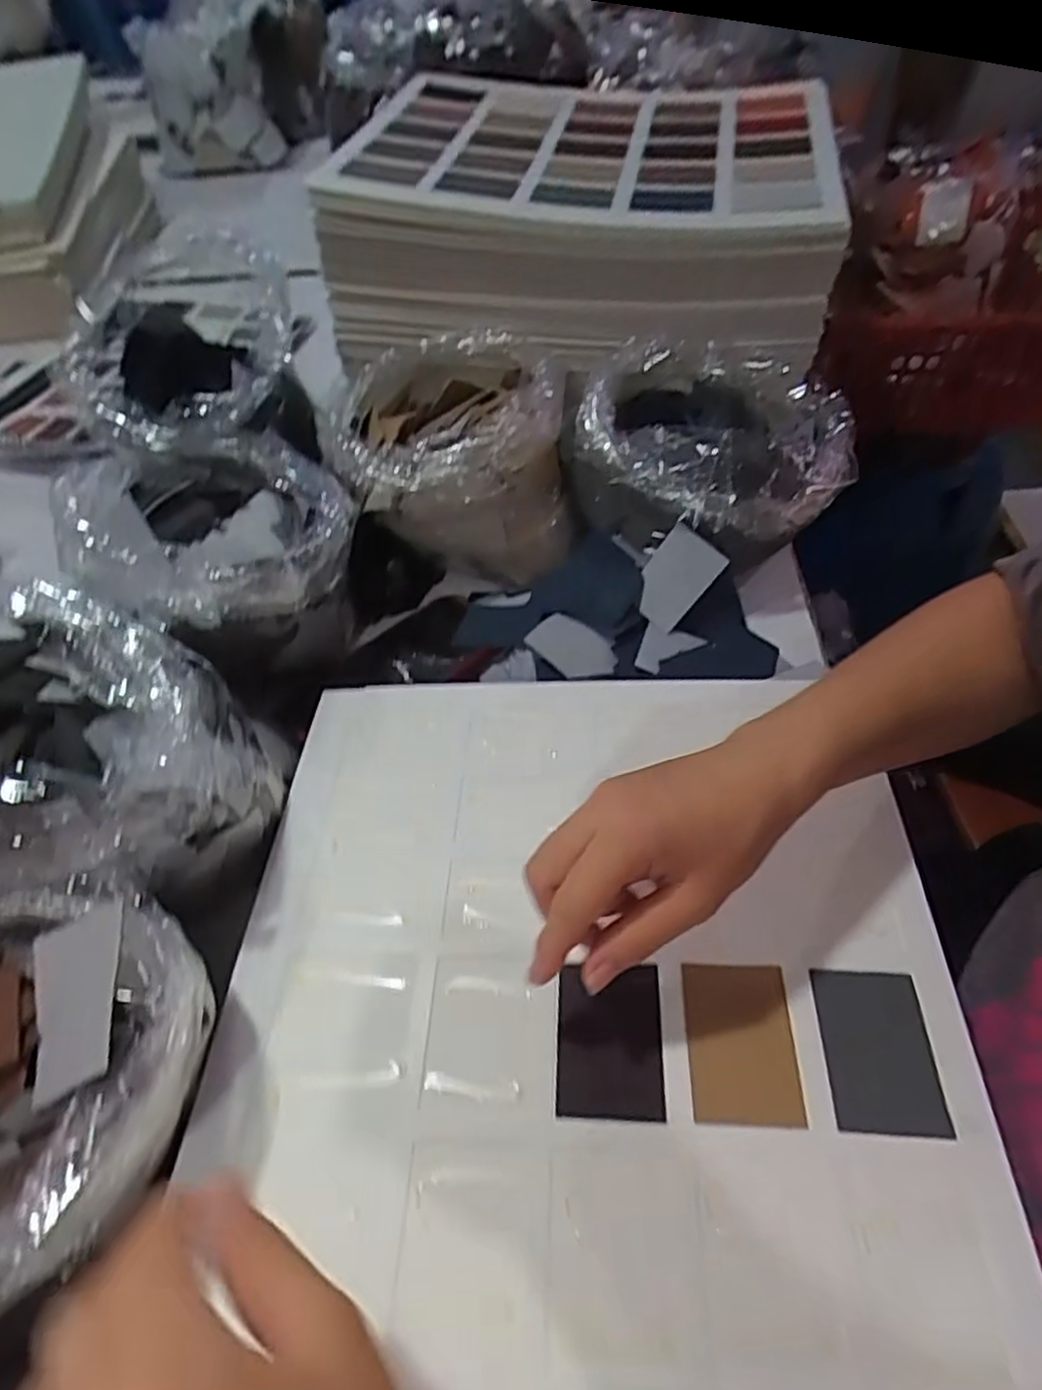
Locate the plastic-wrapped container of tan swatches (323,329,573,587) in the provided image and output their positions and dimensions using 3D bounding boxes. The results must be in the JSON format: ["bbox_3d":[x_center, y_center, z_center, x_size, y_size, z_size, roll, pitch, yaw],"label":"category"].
[{"bbox_3d":[-0.056,-0.213,0.627,0.195,0.121,0.220,-3,52,4],"label":"plastic-wrapped container of tan swatches"}]

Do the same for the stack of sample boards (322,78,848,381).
[{"bbox_3d":[0.067,-0.477,0.720,0.447,0.141,0.396,11,52,12],"label":"stack of sample boards"}]

